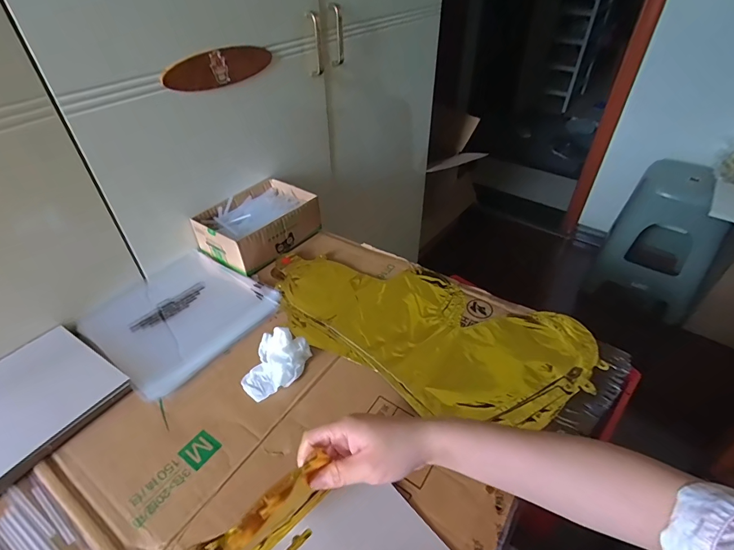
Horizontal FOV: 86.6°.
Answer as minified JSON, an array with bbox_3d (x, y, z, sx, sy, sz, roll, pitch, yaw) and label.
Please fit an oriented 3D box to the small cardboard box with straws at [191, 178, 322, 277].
[{"bbox_3d":[-0.191,-0.093,0.701,0.142,0.067,0.194,24,46,27],"label":"small cardboard box with straws"}]

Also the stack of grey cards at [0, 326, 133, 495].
[{"bbox_3d":[-0.399,0.154,0.439,0.165,0.015,0.191,23,46,26],"label":"stack of grey cards"}]

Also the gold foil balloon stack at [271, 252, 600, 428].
[{"bbox_3d":[0.062,0.070,0.545,0.449,0.022,0.215,18,44,22],"label":"gold foil balloon stack"}]

